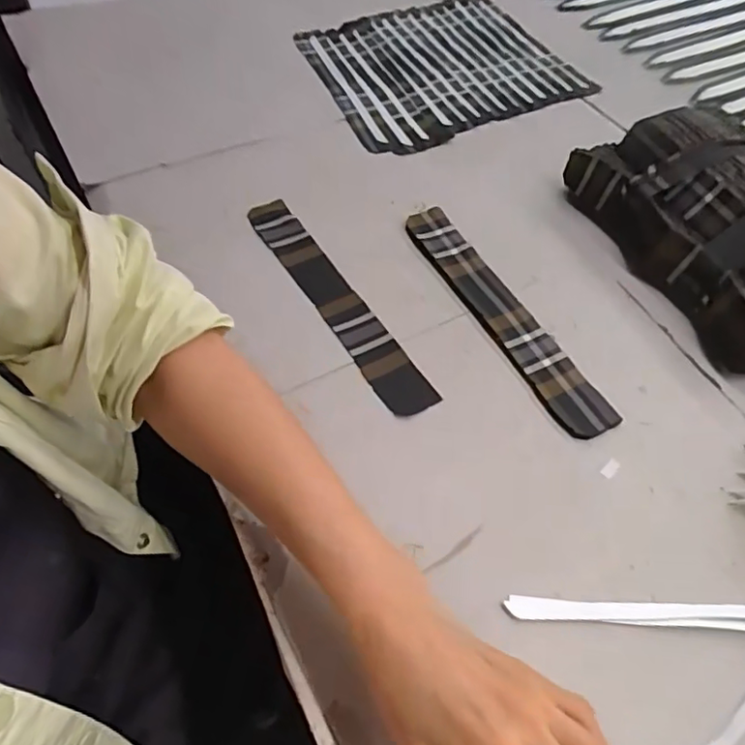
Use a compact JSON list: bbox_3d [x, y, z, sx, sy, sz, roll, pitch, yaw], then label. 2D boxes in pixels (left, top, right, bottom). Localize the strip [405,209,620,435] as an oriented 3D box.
[{"bbox_3d":[0.107,-0.055,0.496,0.040,0.009,0.259,-22,61,-17],"label":"strip"}]

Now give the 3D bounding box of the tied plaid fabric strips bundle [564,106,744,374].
[{"bbox_3d":[0.326,-0.131,0.526,0.180,0.075,0.271,-17,59,-14],"label":"tied plaid fabric strips bundle"}]

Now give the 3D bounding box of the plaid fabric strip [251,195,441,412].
[{"bbox_3d":[-0.033,-0.064,0.498,0.039,0.006,0.256,-25,60,-20],"label":"plaid fabric strip"}]

